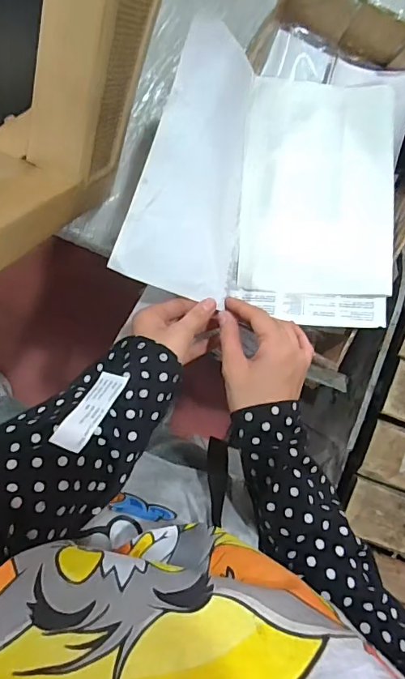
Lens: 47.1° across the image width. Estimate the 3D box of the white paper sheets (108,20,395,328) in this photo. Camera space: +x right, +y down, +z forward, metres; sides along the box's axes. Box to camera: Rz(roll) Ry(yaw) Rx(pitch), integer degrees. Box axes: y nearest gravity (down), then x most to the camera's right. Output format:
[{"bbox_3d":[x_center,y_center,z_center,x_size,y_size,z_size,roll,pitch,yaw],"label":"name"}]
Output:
[{"bbox_3d":[0.080,-0.165,0.464,0.264,0.130,0.267,11,88,-3],"label":"white paper sheets"}]

